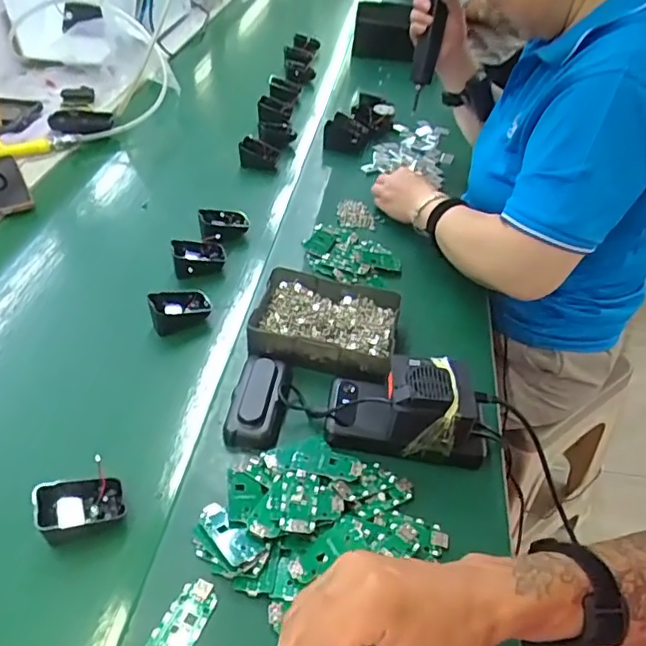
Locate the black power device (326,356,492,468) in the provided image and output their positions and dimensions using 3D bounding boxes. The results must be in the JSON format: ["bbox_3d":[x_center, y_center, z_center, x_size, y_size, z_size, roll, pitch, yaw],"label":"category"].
[{"bbox_3d":[0.081,0.073,0.545,0.150,0.066,0.071,7,43,6],"label":"black power device"}]

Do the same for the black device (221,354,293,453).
[{"bbox_3d":[-0.065,0.074,0.577,0.054,0.032,0.112,5,42,4],"label":"black device"}]

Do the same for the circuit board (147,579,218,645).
[{"bbox_3d":[-0.104,0.223,0.427,0.032,0.004,0.065,18,45,17],"label":"circuit board"}]

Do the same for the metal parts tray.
[{"bbox_3d":[0.005,-0.001,0.651,0.154,0.048,0.124,8,43,7],"label":"metal parts tray"}]

